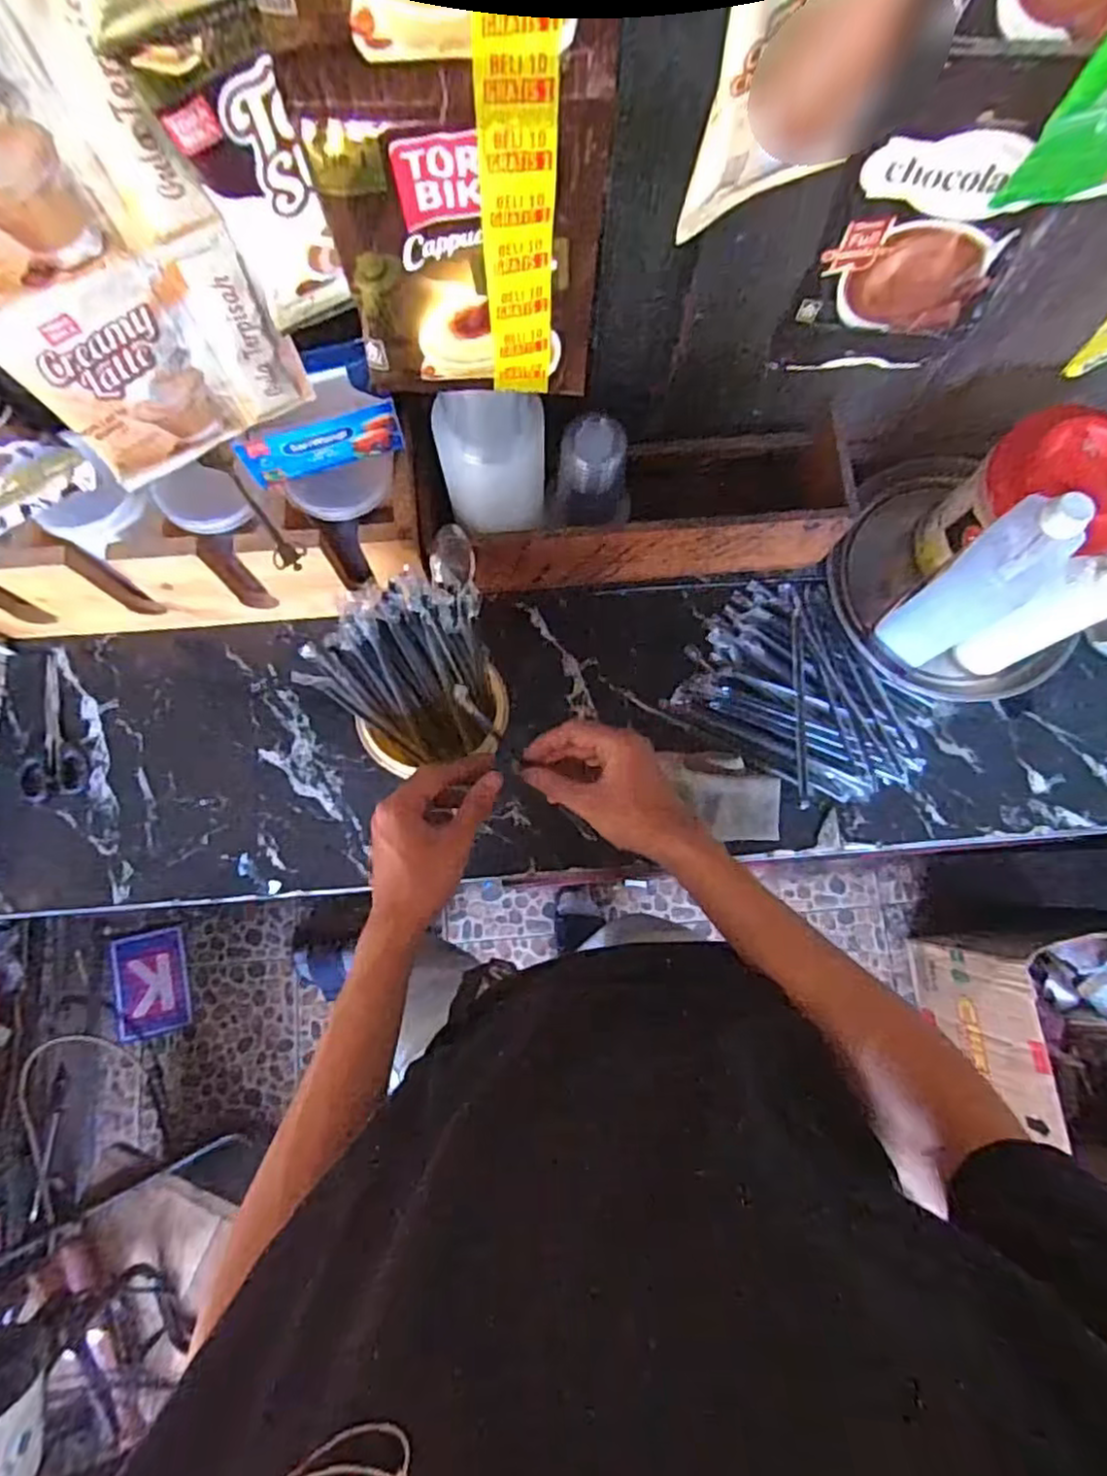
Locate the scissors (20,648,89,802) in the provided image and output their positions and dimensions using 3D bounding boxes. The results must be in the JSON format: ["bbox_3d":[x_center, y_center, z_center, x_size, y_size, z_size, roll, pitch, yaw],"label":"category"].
[{"bbox_3d":[-0.506,-0.014,0.711,0.061,0.008,0.156,0,78,-1],"label":"scissors"}]

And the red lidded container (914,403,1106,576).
[{"bbox_3d":[0.473,-0.220,0.688,0.129,0.157,0.132,0,78,-1],"label":"red lidded container"}]

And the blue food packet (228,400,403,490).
[{"bbox_3d":[-0.191,-0.244,0.576,0.127,0.049,0.011,-19,80,-5],"label":"blue food packet"}]

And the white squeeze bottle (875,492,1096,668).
[{"bbox_3d":[0.395,-0.141,0.650,0.094,0.215,0.071,-39,82,-8],"label":"white squeeze bottle"}]

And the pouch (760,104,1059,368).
[{"bbox_3d":[0.159,-0.208,0.308,0.091,0.130,0.020,2,78,-1],"label":"pouch"}]

